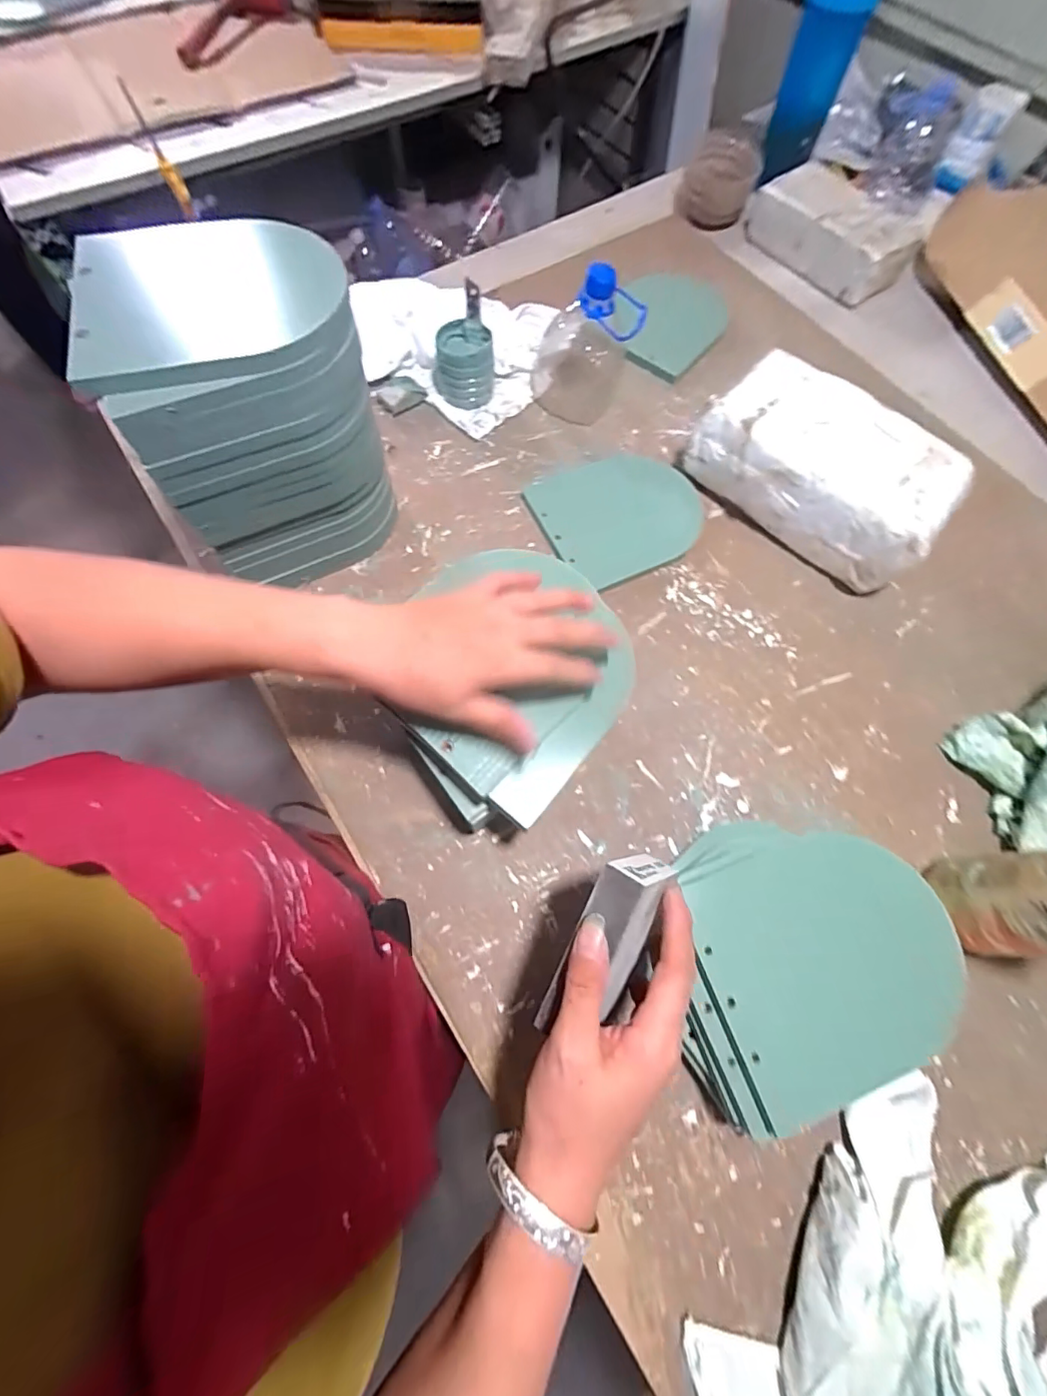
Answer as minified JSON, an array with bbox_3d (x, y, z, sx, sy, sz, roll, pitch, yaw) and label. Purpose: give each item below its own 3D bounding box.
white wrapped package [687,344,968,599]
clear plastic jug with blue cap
[{"bbox_3d":[0.298,-0.227,0.513,0.246,0.109,0.111,42,74,13],"label":"white wrapped package"},{"bbox_3d":[0.069,-0.398,0.561,0.112,0.143,0.100,5,70,1],"label":"clear plastic jug with blue cap"}]

